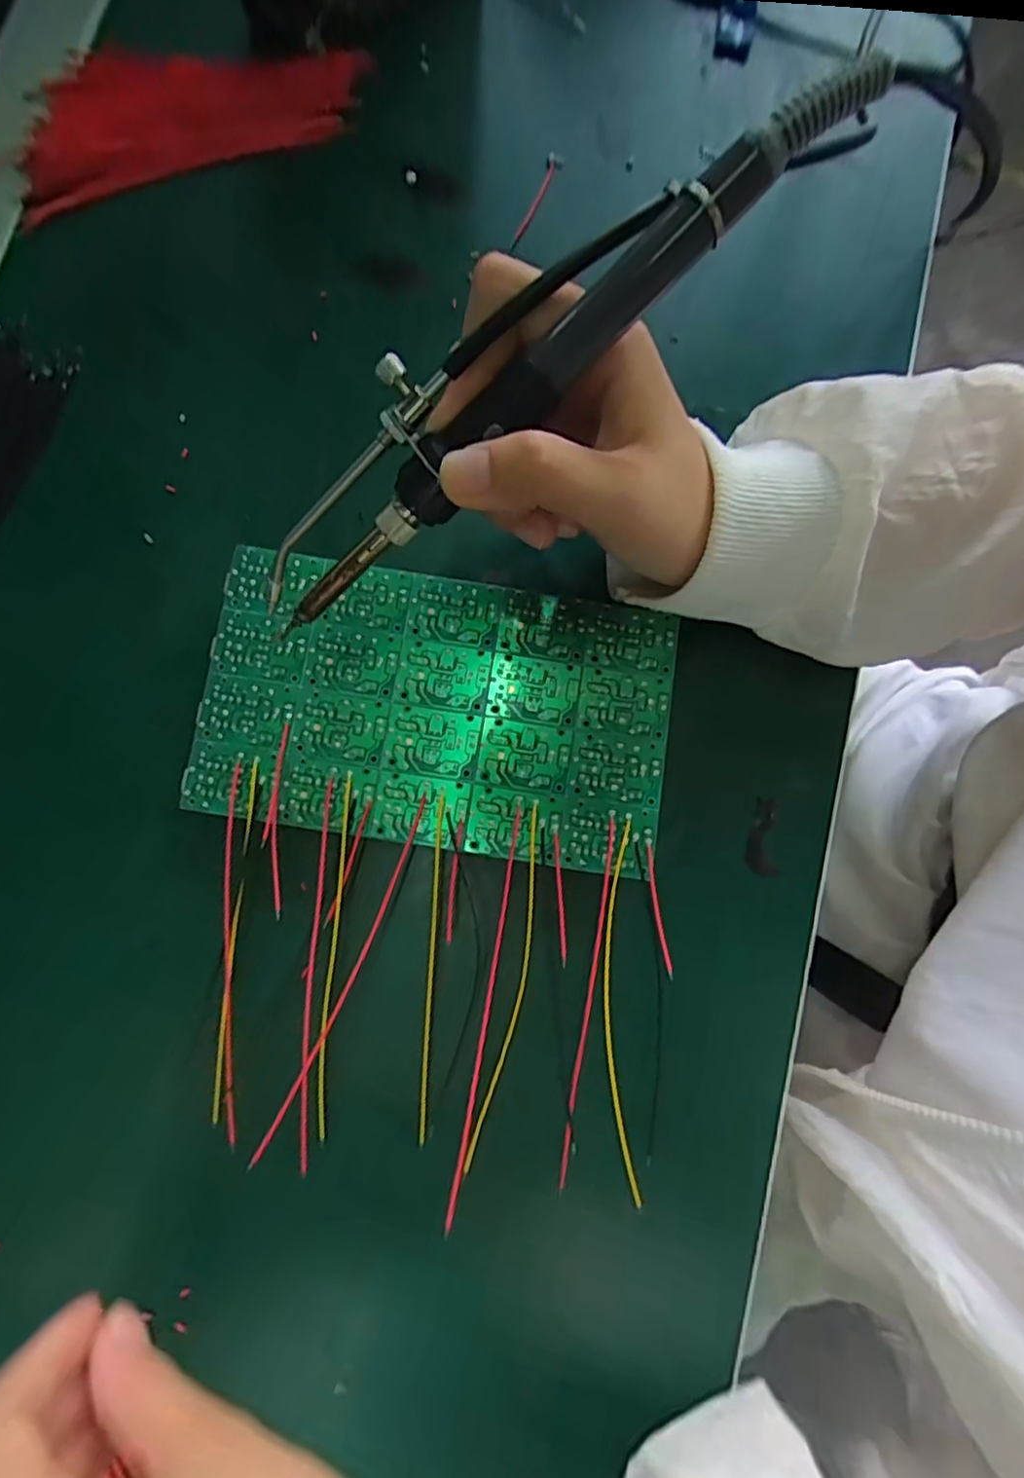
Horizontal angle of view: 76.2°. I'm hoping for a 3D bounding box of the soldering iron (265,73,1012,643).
[{"bbox_3d":[-0.001,-0.100,0.177,0.196,0.024,0.032,-36,80,18],"label":"soldering iron"}]

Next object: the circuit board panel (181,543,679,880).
[{"bbox_3d":[-0.028,-0.012,0.245,0.170,0.011,0.100,9,81,1],"label":"circuit board panel"}]

